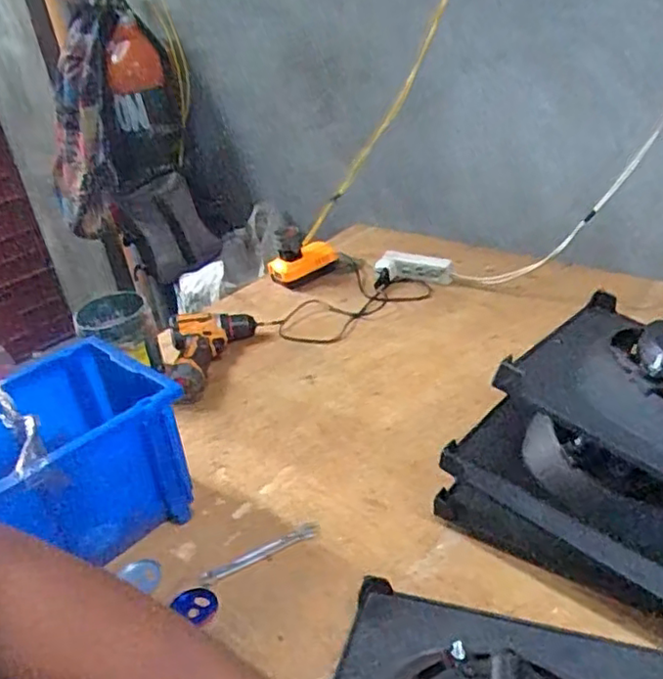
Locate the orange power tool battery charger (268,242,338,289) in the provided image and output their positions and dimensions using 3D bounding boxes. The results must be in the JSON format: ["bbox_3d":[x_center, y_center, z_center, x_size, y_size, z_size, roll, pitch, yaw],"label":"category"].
[{"bbox_3d":[-0.059,-0.157,1.331,0.143,0.060,0.089,-28,37,-30],"label":"orange power tool battery charger"}]

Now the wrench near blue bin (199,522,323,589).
[{"bbox_3d":[-0.078,0.238,0.718,0.142,0.004,0.023,-21,34,-21],"label":"wrench near blue bin"}]

